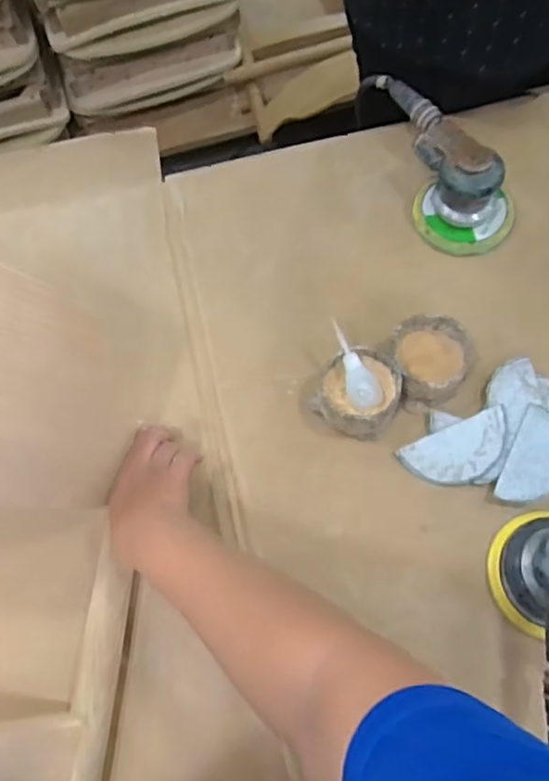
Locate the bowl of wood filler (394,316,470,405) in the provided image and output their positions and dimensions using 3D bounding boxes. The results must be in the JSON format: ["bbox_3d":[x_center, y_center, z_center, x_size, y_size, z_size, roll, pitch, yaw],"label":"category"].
[{"bbox_3d":[0.159,-0.033,0.657,0.082,0.043,0.087,-1,71,2],"label":"bowl of wood filler"}]

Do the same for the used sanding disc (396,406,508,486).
[{"bbox_3d":[0.190,0.064,0.641,0.111,0.011,0.059,-22,72,-5],"label":"used sanding disc"}]

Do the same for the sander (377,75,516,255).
[{"bbox_3d":[0.202,-0.278,0.722,0.108,0.088,0.226,-16,71,-3],"label":"sander"}]

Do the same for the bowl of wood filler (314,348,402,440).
[{"bbox_3d":[0.087,0.001,0.641,0.079,0.046,0.086,-1,71,2],"label":"bowl of wood filler"}]

